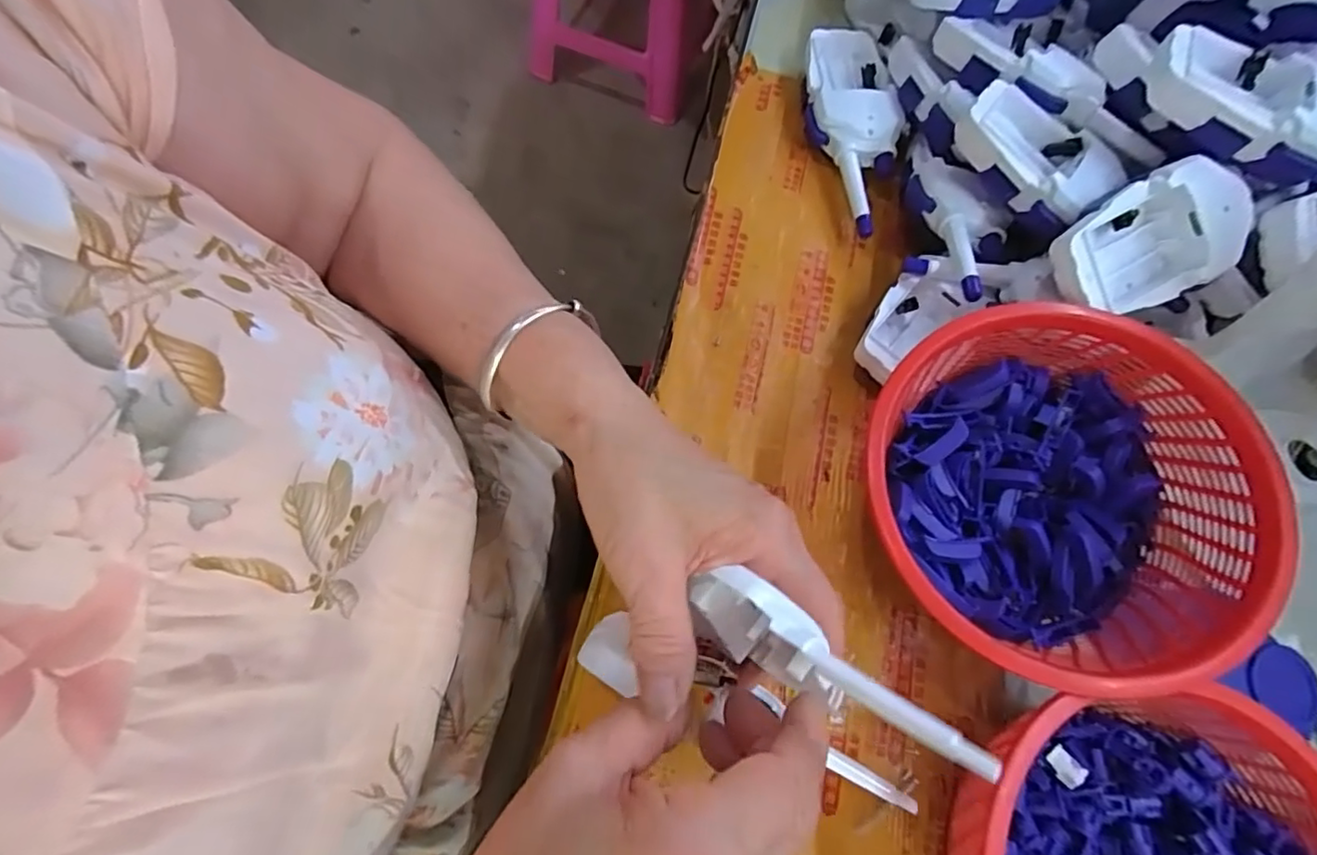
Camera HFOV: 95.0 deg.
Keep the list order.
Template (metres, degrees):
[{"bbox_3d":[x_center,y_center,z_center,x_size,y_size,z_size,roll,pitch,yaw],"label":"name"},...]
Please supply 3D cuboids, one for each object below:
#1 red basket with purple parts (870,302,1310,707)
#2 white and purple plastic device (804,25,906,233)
[{"bbox_3d":[0.192,0.037,0.308,0.176,0.085,0.176,24,70,2],"label":"red basket with purple parts"},{"bbox_3d":[0.135,-0.211,0.427,0.065,0.036,0.167,6,70,-5],"label":"white and purple plastic device"}]

